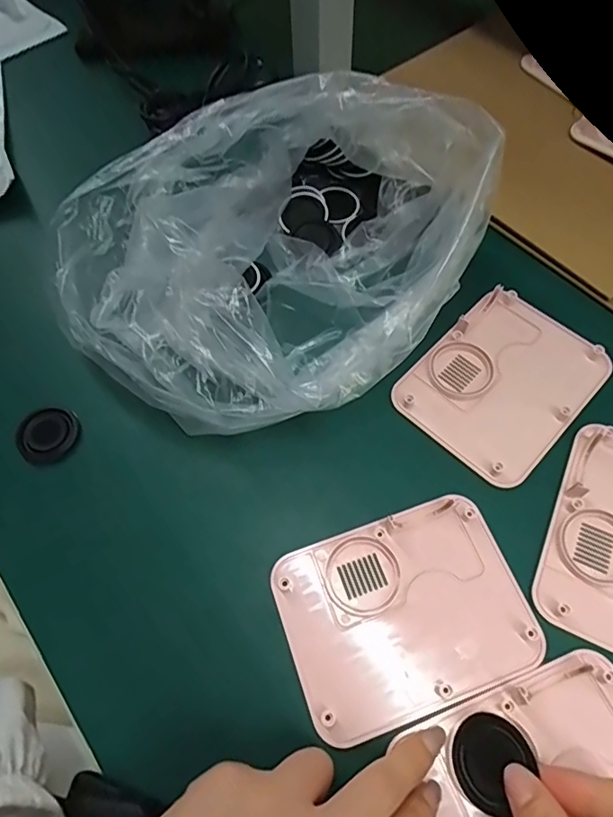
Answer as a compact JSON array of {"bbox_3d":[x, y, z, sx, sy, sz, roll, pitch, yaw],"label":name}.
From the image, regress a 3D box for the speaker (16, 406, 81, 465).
[{"bbox_3d":[-0.167,0.017,0.336,0.039,0.012,0.032,-42,68,-18],"label":"speaker"}]

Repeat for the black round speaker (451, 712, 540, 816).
[{"bbox_3d":[0.084,0.161,0.240,0.031,0.008,0.036,34,80,38],"label":"black round speaker"}]

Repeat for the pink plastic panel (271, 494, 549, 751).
[{"bbox_3d":[0.053,0.108,0.277,0.126,0.010,0.096,-18,63,-7],"label":"pink plastic panel"}]

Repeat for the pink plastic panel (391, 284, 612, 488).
[{"bbox_3d":[0.127,-0.018,0.335,0.095,0.008,0.122,40,71,20],"label":"pink plastic panel"}]

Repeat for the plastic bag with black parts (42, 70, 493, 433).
[{"bbox_3d":[-0.029,-0.112,0.335,0.253,0.103,0.236,-40,68,-17],"label":"plastic bag with black parts"}]

